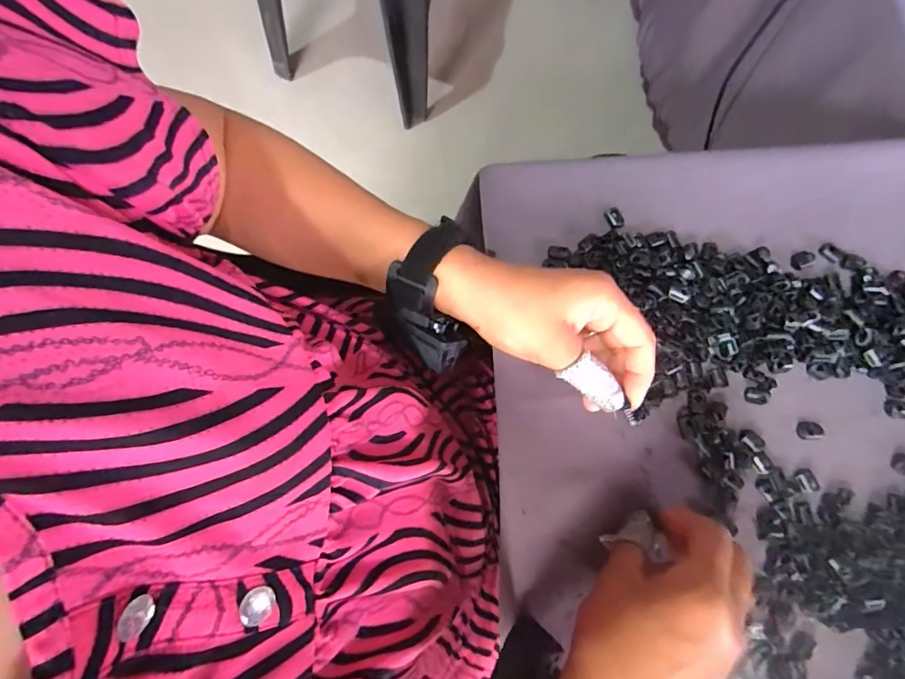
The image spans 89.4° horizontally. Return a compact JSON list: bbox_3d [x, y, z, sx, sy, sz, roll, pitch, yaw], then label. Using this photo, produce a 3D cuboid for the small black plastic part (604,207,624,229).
[{"bbox_3d":[0.125,-0.094,0.353,0.011,0.006,0.016,-35,82,-6],"label":"small black plastic part"}]

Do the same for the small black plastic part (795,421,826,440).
[{"bbox_3d":[0.257,0.065,0.327,0.020,0.004,0.013,3,80,0],"label":"small black plastic part"}]

